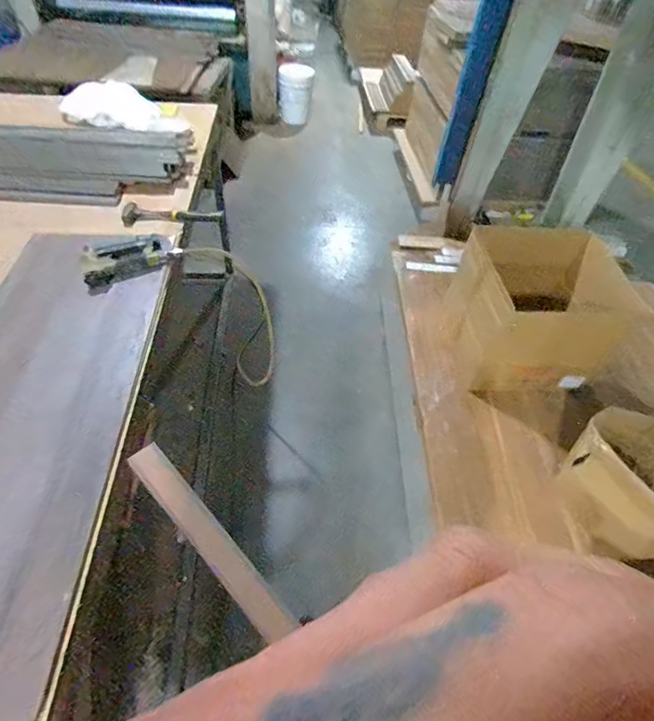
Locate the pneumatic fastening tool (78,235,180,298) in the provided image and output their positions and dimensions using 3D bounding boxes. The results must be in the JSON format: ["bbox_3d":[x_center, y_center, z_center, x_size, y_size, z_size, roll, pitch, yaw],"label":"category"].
[{"bbox_3d":[-0.486,-0.253,1.013,0.229,0.055,0.128,-30,60,-27],"label":"pneumatic fastening tool"}]

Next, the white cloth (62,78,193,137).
[{"bbox_3d":[-0.671,-0.863,1.415,0.452,0.104,0.194,11,50,3],"label":"white cloth"}]

